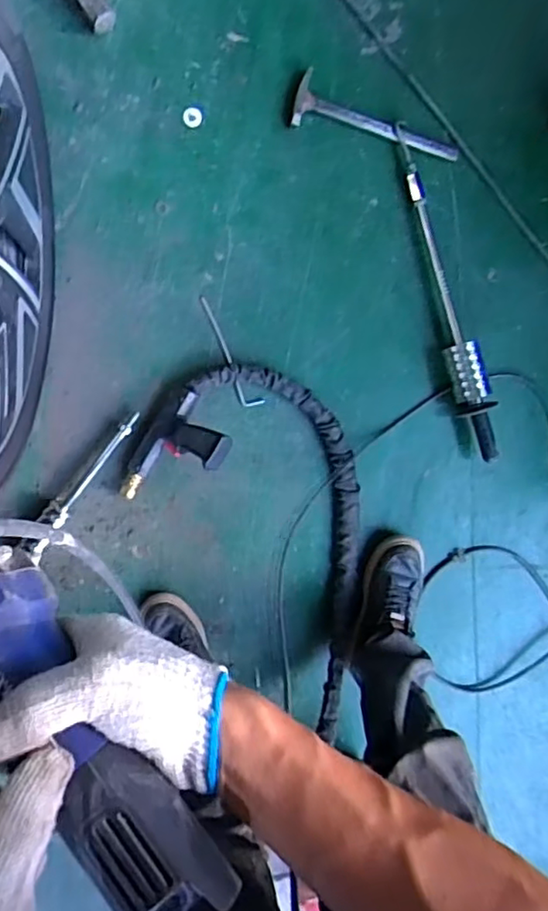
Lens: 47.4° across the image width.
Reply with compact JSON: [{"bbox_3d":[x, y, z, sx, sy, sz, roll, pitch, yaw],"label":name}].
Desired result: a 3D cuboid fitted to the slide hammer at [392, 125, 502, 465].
[{"bbox_3d":[0.308,-0.283,1.110,0.057,0.078,0.611,-16,96,-5],"label":"slide hammer"}]

